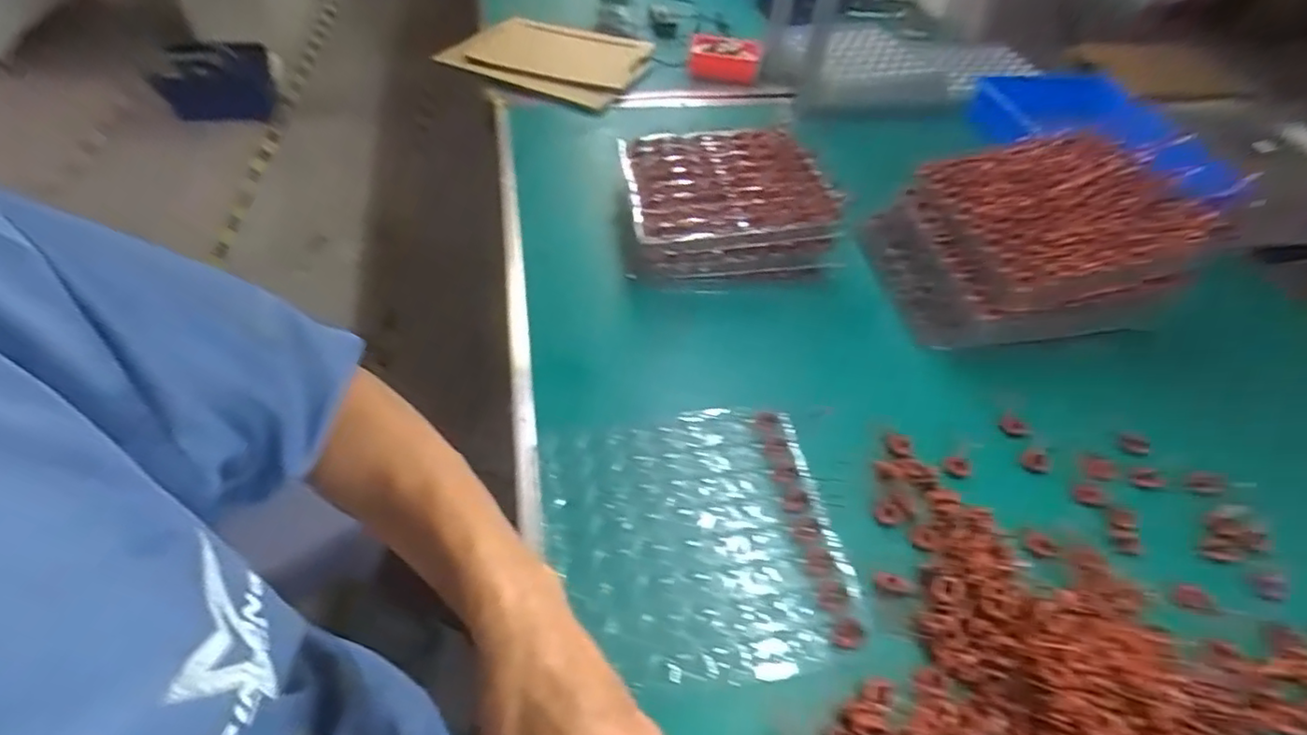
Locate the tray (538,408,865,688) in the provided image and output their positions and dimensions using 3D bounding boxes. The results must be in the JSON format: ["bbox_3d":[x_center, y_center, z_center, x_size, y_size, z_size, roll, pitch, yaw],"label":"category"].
[{"bbox_3d":[0.036,0.165,0.617,0.279,0.014,0.271,-4,48,-11],"label":"tray"}]

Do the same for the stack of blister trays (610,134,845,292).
[{"bbox_3d":[0.103,-0.262,0.940,0.290,0.090,0.287,-3,48,-10],"label":"stack of blister trays"}]

